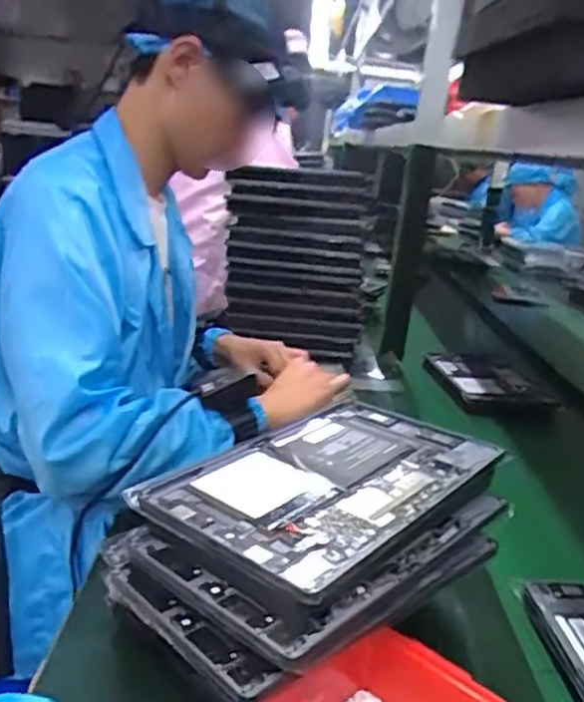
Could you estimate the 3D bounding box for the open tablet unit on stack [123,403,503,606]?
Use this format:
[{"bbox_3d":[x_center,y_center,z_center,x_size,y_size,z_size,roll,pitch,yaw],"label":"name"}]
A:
[{"bbox_3d":[0.030,0.105,0.536,0.171,0.026,0.255,20,23,38],"label":"open tablet unit on stack"}]

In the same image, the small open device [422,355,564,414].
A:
[{"bbox_3d":[0.353,0.052,1.251,0.171,0.025,0.296,5,18,-3],"label":"small open device"}]

